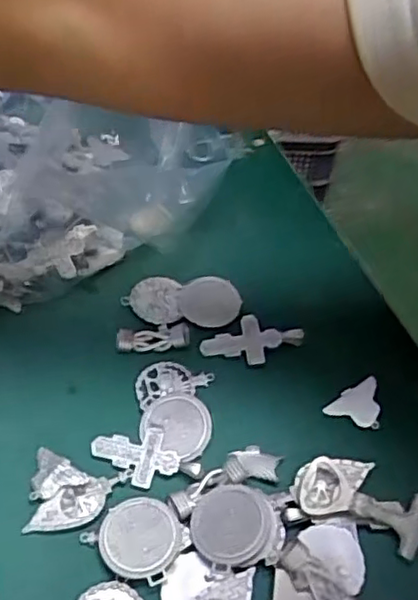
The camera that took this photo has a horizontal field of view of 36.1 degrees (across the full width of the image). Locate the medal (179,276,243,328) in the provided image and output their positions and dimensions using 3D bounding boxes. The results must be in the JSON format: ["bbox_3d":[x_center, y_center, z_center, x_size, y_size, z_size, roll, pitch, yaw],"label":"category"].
[{"bbox_3d":[0.001,0.000,0.422,0.039,0.004,0.039,2,53,-2],"label":"medal"}]

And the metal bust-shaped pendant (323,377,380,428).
[{"bbox_3d":[0.087,0.058,0.379,0.029,0.004,0.029,17,65,16],"label":"metal bust-shaped pendant"}]

